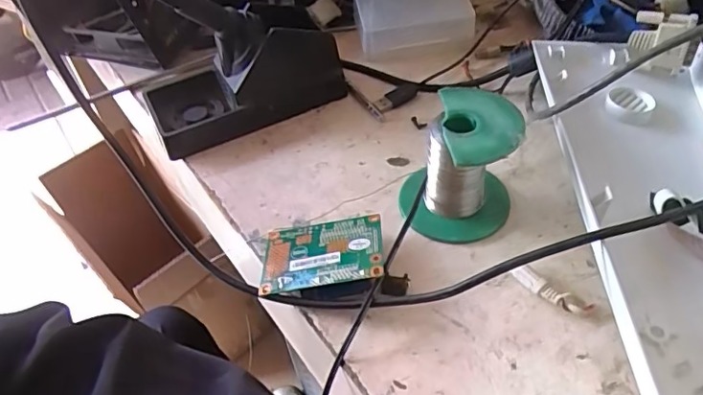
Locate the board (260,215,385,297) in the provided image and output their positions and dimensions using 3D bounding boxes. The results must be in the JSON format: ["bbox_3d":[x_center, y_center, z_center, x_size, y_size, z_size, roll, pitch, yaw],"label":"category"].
[{"bbox_3d":[-0.017,0.032,0.315,0.071,0.004,0.049,-10,40,8],"label":"board"}]

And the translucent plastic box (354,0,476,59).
[{"bbox_3d":[0.055,-0.163,0.483,0.098,0.043,0.067,-7,47,0],"label":"translucent plastic box"}]

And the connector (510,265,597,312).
[{"bbox_3d":[0.108,0.051,0.293,0.043,0.009,0.010,29,56,29],"label":"connector"}]

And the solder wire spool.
[{"bbox_3d":[0.063,-0.020,0.324,0.065,0.069,0.061,-4,47,4],"label":"solder wire spool"}]

